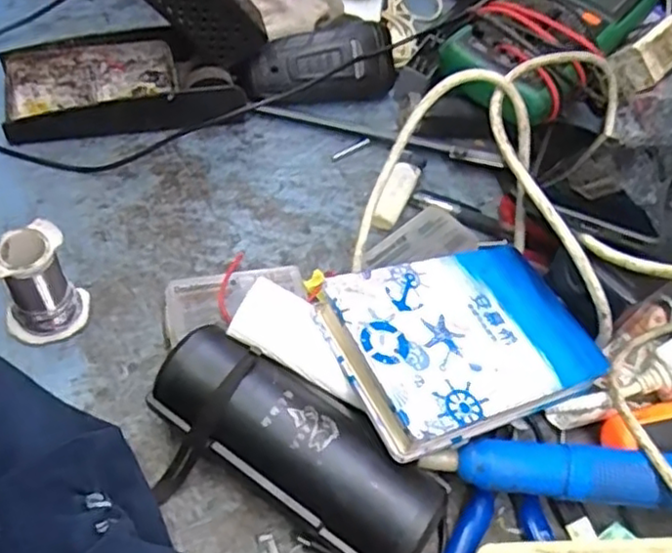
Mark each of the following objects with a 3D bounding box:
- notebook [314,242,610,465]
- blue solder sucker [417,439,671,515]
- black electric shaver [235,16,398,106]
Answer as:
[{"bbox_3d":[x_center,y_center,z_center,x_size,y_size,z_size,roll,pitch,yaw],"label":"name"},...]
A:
[{"bbox_3d":[0.068,0.035,0.364,0.143,0.024,0.098,-13,56,-34],"label":"notebook"},{"bbox_3d":[0.204,0.109,0.341,0.314,0.033,0.029,7,56,-4],"label":"blue solder sucker"},{"bbox_3d":[-0.014,-0.154,0.501,0.119,0.046,0.051,-23,62,-22],"label":"black electric shaver"}]

